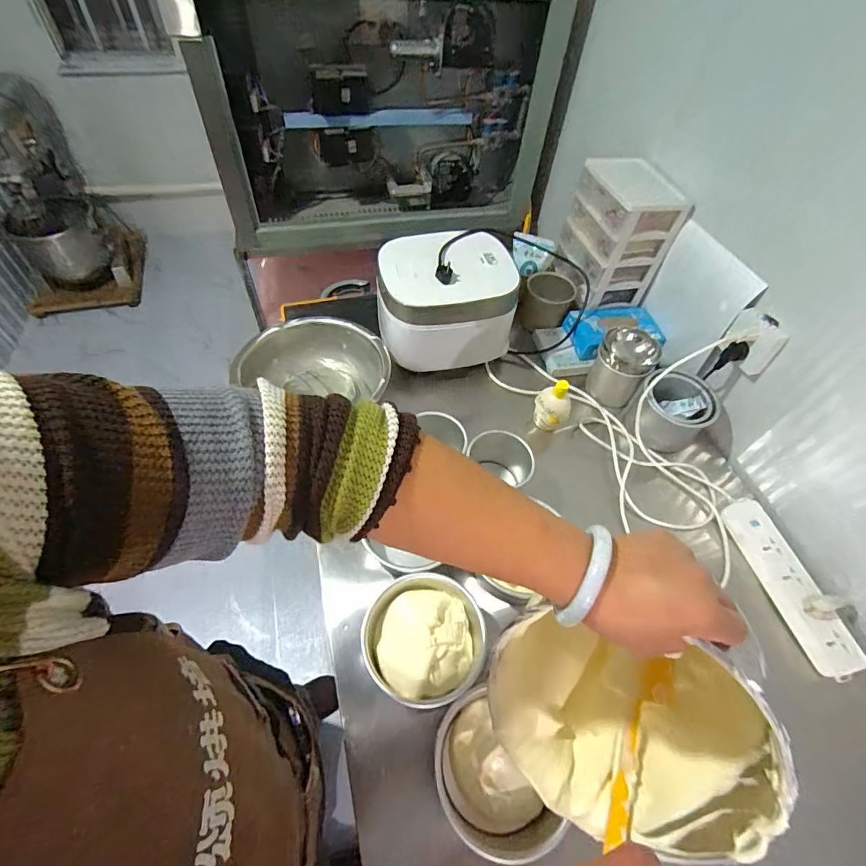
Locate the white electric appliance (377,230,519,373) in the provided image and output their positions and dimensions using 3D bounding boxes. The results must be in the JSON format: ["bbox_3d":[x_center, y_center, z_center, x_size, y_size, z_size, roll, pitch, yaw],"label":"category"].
[{"bbox_3d":[0.018,-0.273,0.907,0.259,0.170,0.213,-5,55,-7],"label":"white electric appliance"}]

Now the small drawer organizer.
[{"bbox_3d":[0.383,-0.418,0.959,0.147,0.241,0.195,-12,56,-12],"label":"small drawer organizer"}]

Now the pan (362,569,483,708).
[{"bbox_3d":[-0.012,0.277,0.601,0.159,0.059,0.154,-10,56,-11],"label":"pan"}]

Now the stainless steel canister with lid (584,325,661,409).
[{"bbox_3d":[0.370,-0.125,0.885,0.105,0.135,0.092,27,57,15],"label":"stainless steel canister with lid"}]

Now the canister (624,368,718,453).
[{"bbox_3d":[0.448,-0.040,0.840,0.137,0.114,0.114,36,60,20],"label":"canister"}]

